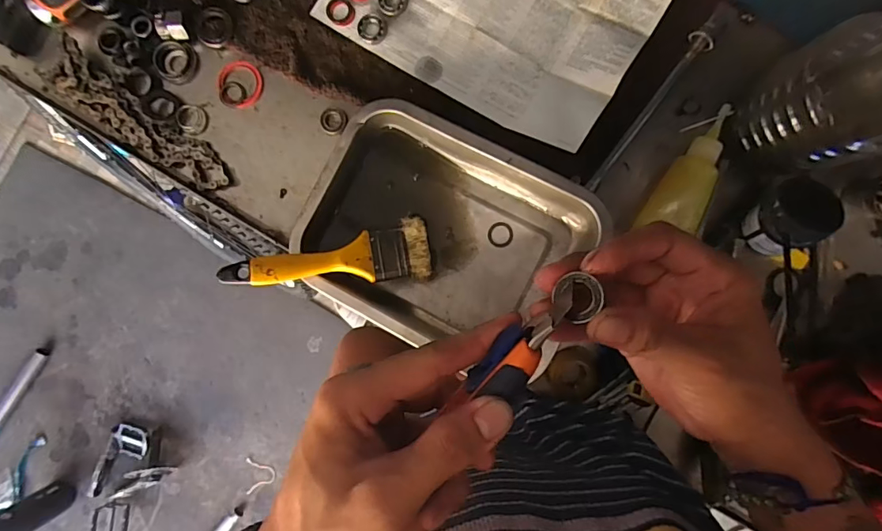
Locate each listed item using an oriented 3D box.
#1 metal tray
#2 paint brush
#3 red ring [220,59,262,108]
[{"bbox_3d":[-0.001,-0.026,0.440,0.240,0.049,0.190,28,91,2],"label":"metal tray"},{"bbox_3d":[-0.101,-0.006,0.428,0.181,0.013,0.052,-8,90,-10],"label":"paint brush"},{"bbox_3d":[-0.199,-0.182,0.475,0.046,0.004,0.042,0,90,3],"label":"red ring"}]

